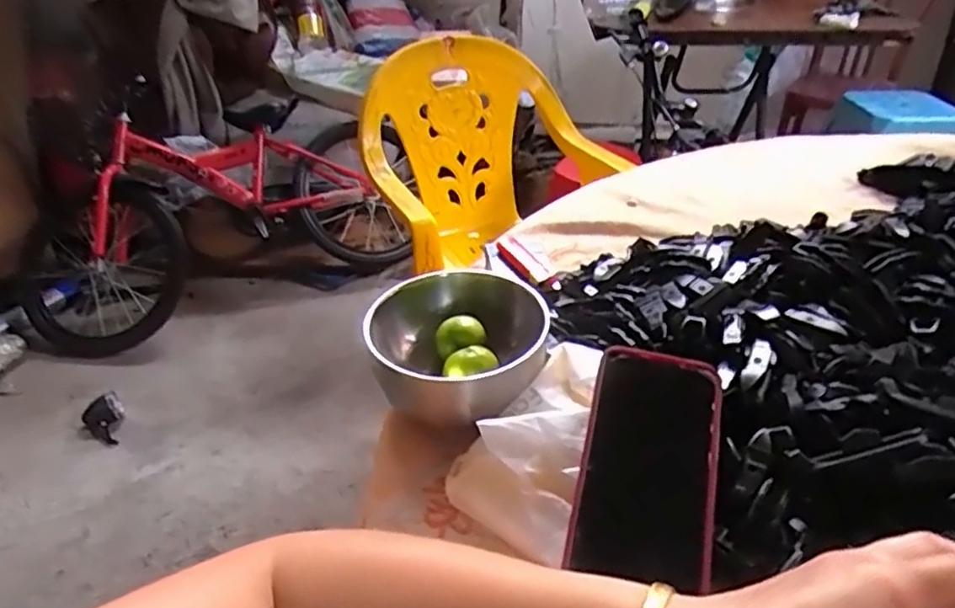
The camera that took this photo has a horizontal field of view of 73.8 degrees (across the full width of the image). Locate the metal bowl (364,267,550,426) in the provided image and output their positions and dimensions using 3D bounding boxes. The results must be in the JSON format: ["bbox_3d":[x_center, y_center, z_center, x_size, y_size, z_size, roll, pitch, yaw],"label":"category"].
[{"bbox_3d":[-0.014,0.029,0.461,0.124,0.060,0.124,-3,35,2],"label":"metal bowl"}]

